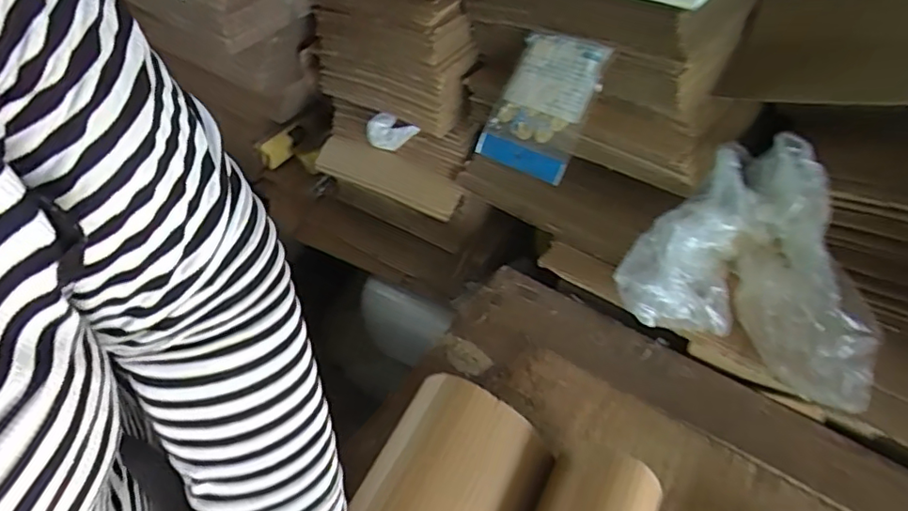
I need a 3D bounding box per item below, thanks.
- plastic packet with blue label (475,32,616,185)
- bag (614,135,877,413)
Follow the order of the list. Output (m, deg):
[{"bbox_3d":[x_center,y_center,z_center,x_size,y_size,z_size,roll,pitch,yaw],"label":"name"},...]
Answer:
[{"bbox_3d":[0.117,-0.205,0.778,0.143,0.031,0.181,28,96,39],"label":"plastic packet with blue label"},{"bbox_3d":[0.340,0.000,0.626,0.254,0.142,0.217,25,55,23],"label":"bag"}]

